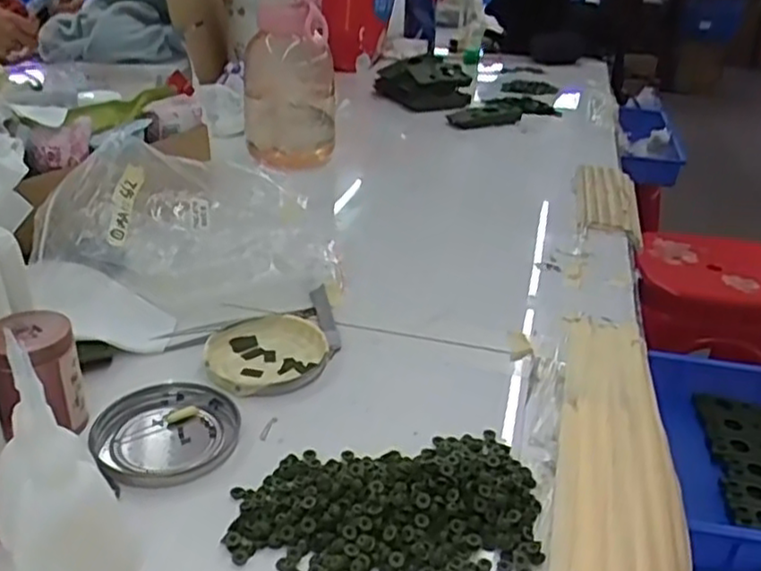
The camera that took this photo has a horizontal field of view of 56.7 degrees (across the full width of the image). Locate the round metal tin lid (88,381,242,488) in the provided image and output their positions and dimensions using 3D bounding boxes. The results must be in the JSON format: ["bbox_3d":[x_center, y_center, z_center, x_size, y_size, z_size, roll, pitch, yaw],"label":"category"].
[{"bbox_3d":[-0.120,0.083,0.400,0.078,0.008,0.076,3,28,-1],"label":"round metal tin lid"}]

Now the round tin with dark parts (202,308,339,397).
[{"bbox_3d":[-0.071,0.042,0.474,0.094,0.010,0.082,-15,33,-31],"label":"round tin with dark parts"}]

